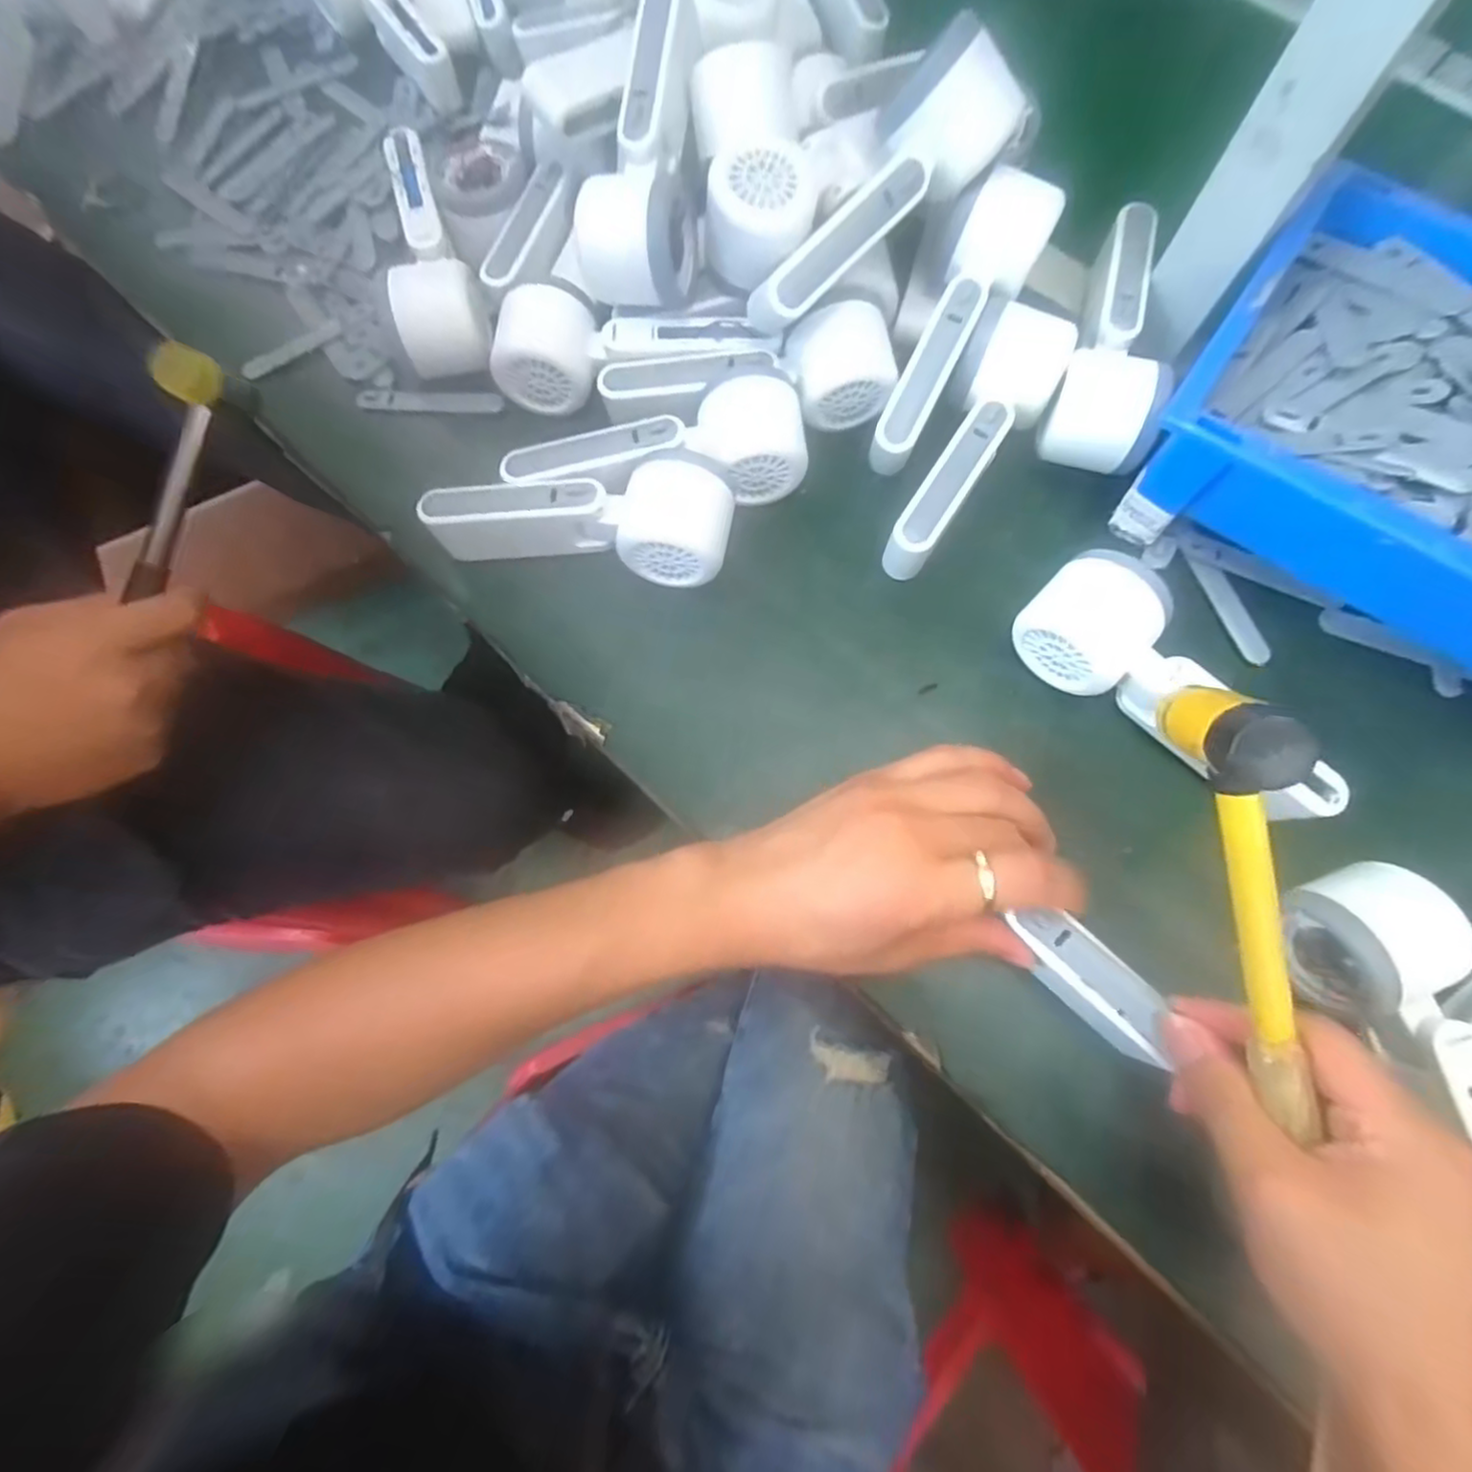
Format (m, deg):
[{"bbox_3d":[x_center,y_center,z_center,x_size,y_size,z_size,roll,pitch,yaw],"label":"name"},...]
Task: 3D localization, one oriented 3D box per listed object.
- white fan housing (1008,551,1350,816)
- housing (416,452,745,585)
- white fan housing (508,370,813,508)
[{"bbox_3d":[0.214,-0.017,0.348,0.061,0.050,0.164,-38,78,-9],"label":"white fan housing"},{"bbox_3d":[-0.080,-0.123,0.386,0.156,0.047,0.061,8,75,3],"label":"housing"},{"bbox_3d":[-0.044,-0.160,0.395,0.163,0.043,0.058,-9,75,-2],"label":"white fan housing"}]

